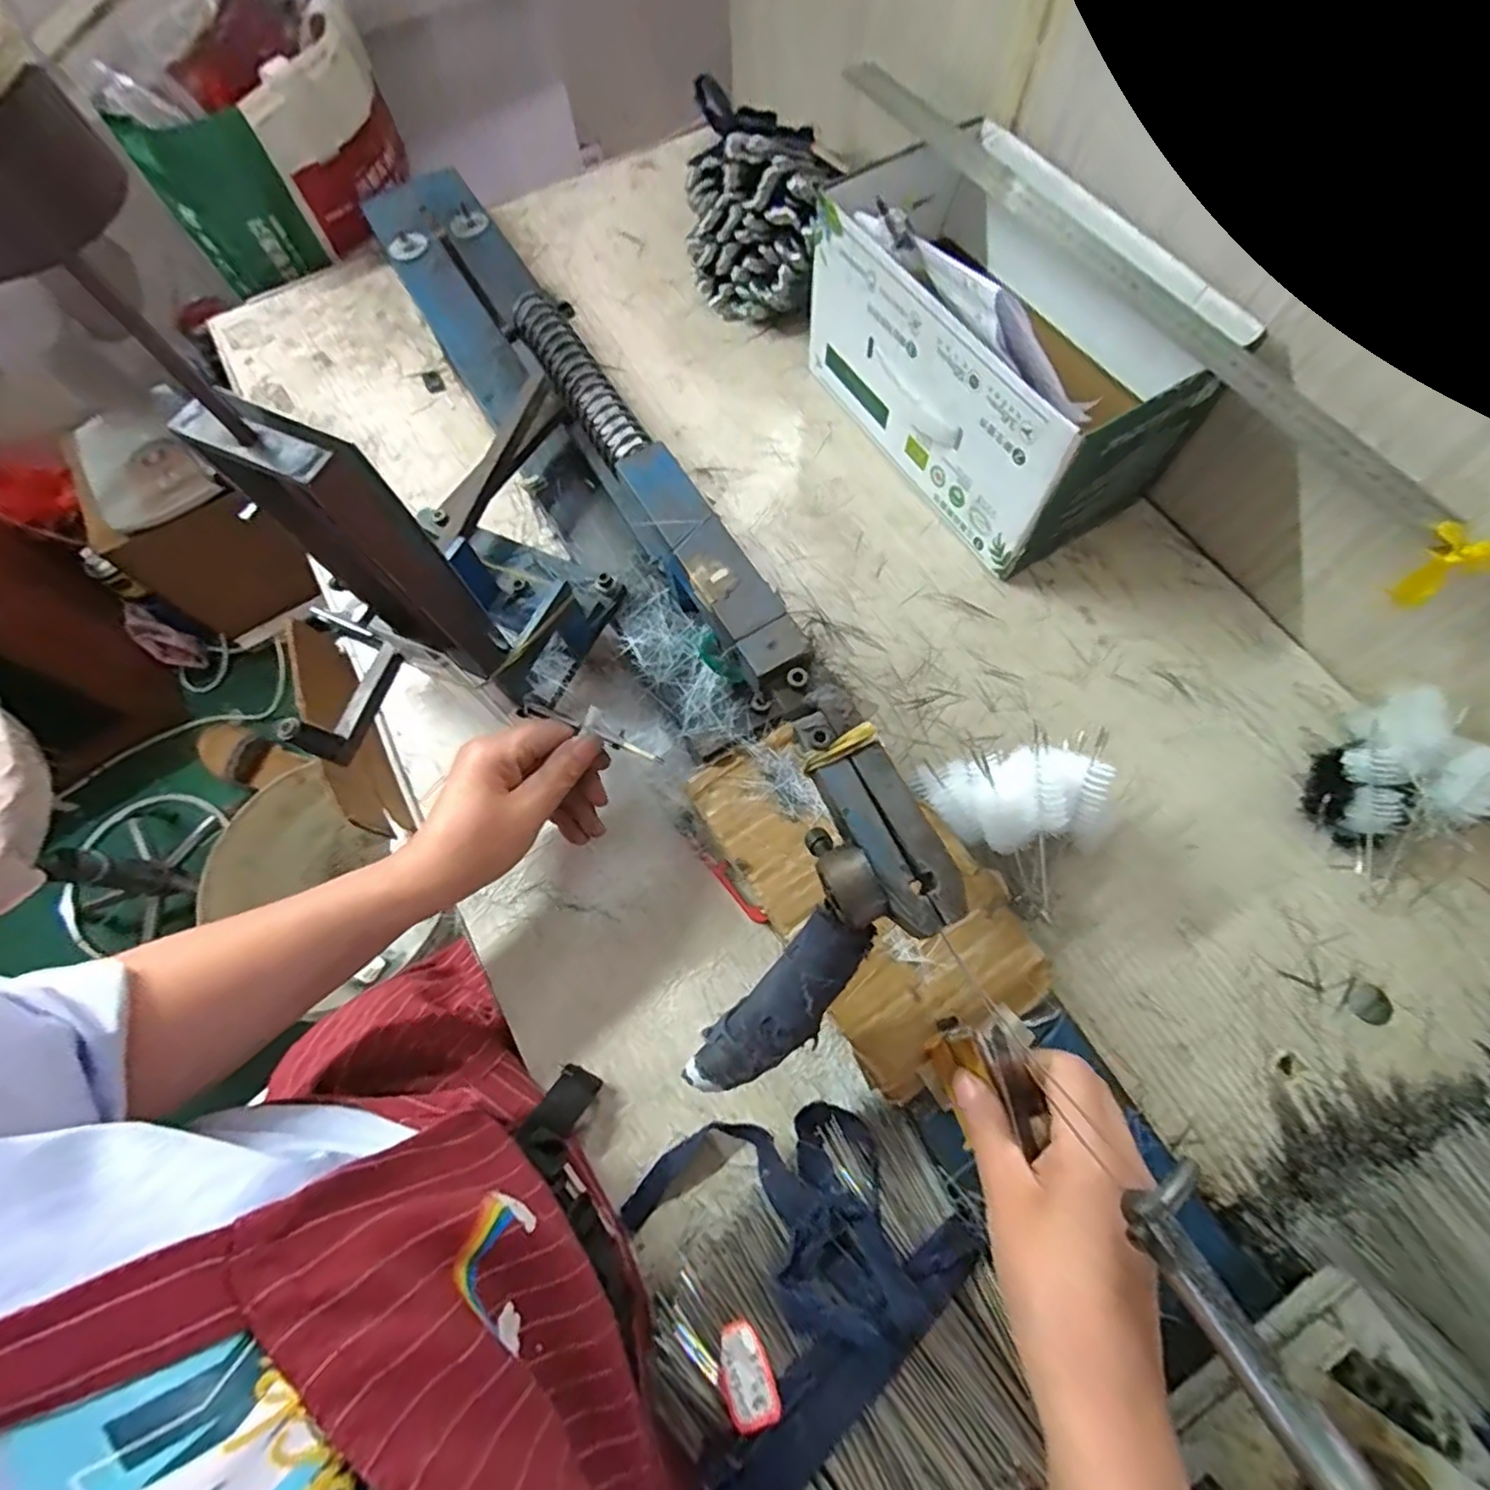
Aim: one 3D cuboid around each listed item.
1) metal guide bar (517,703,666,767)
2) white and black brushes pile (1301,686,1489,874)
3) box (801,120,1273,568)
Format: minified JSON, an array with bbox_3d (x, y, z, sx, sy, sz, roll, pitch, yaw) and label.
[{"bbox_3d":[-0.090,-0.008,0.388,0.095,0.011,0.014,20,72,10],"label":"metal guide bar"},{"bbox_3d":[0.386,0.021,0.391,0.068,0.075,0.079,-30,72,-8],"label":"white and black brushes pile"},{"bbox_3d":[0.186,-0.294,0.472,0.171,0.163,0.278,-27,72,-7],"label":"box"}]

